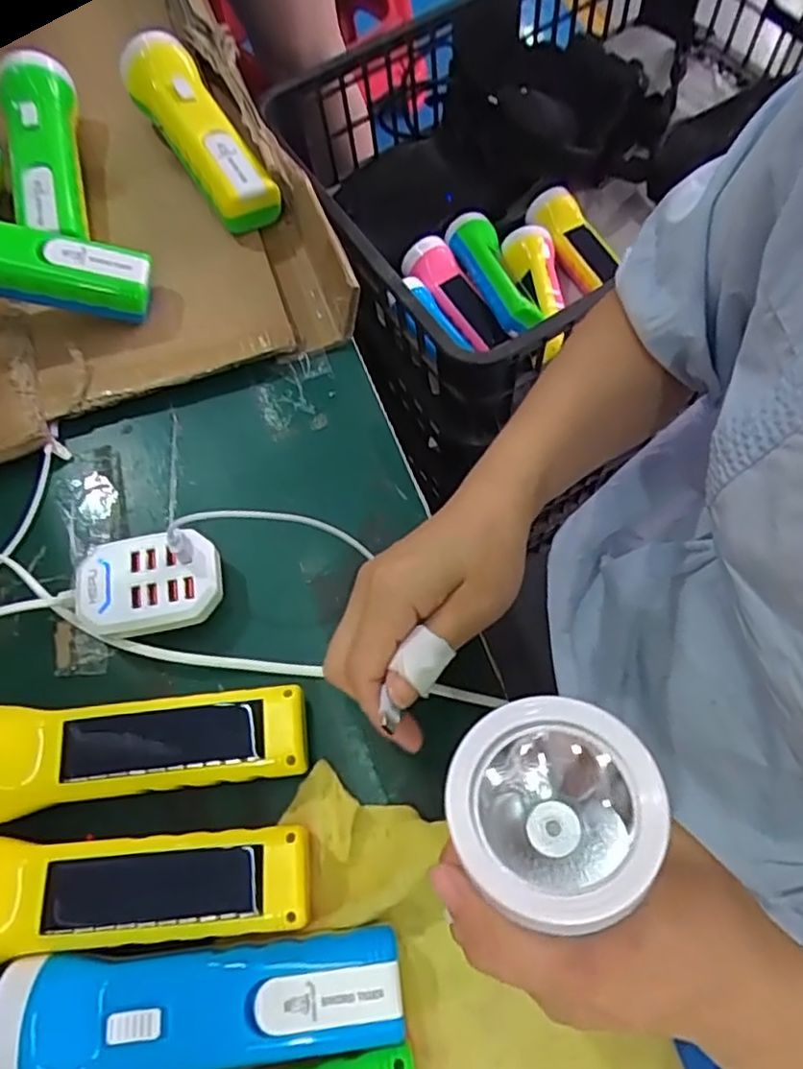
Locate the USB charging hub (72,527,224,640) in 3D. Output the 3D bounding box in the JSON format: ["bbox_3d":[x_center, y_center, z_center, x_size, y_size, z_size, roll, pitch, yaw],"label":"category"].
[{"bbox_3d":[-0.136,0.028,0.366,0.075,0.031,0.050,-12,67,0],"label":"USB charging hub"}]

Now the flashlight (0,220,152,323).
[{"bbox_3d":[-0.241,-0.169,0.410,0.164,0.035,0.046,7,64,-17],"label":"flashlight"}]

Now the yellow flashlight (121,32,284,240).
[{"bbox_3d":[-0.147,-0.294,0.484,0.050,0.044,0.176,-30,69,-8],"label":"yellow flashlight"}]

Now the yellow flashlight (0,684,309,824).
[{"bbox_3d":[-0.129,0.103,0.326,0.164,0.039,0.051,-9,66,-2],"label":"yellow flashlight"}]

